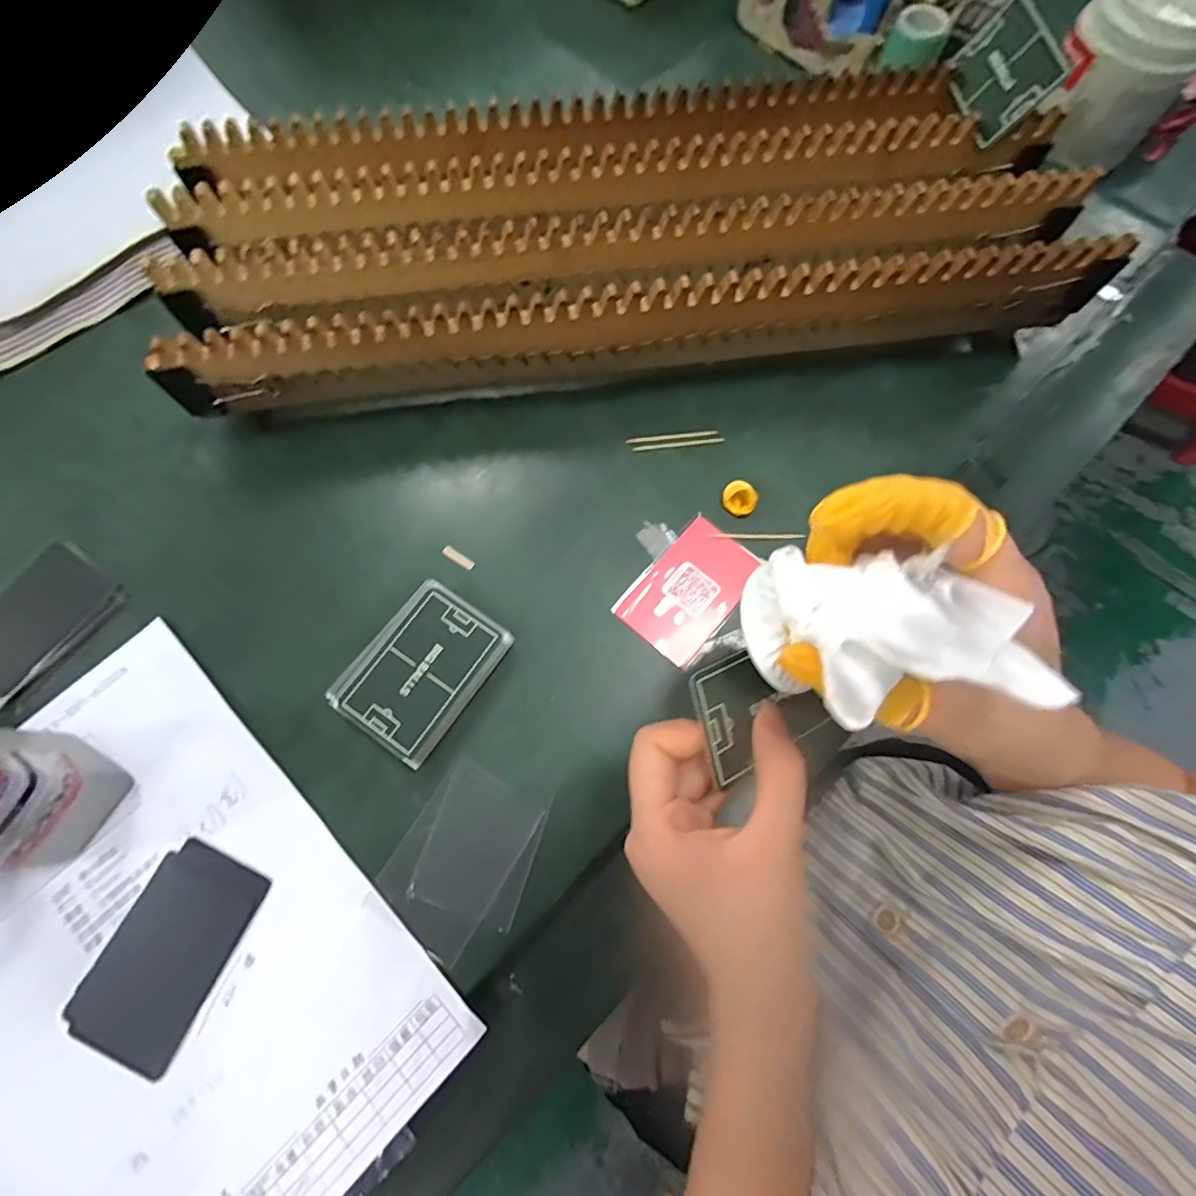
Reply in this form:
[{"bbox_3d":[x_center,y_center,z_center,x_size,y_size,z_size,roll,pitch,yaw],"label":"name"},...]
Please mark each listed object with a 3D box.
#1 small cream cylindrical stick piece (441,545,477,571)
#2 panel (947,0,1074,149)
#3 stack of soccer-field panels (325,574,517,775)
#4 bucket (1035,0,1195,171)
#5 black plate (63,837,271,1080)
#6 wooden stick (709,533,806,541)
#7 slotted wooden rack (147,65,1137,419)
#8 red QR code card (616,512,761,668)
[{"bbox_3d":[-0.088,-0.026,0.353,0.023,0.004,0.007,35,76,10],"label":"small cream cylindrical stick piece"},{"bbox_3d":[0.258,-0.337,0.358,0.007,0.049,0.079,4,69,-36],"label":"panel"},{"bbox_3d":[-0.100,0.040,0.322,0.065,0.016,0.088,33,76,9],"label":"stack of soccer-field panels"},{"bbox_3d":[0.414,-0.420,0.441,0.092,0.081,0.090,38,76,10],"label":"bucket"},{"bbox_3d":[-0.219,0.179,0.287,0.060,0.005,0.097,24,74,7],"label":"black plate"},{"bbox_3d":[0.100,-0.040,0.356,0.056,0.004,0.005,2,73,0],"label":"wooden stick"},{"bbox_3d":[0.016,-0.238,0.378,0.558,0.079,0.182,-8,73,-3],"label":"slotted wooden rack"},{"bbox_3d":[0.058,-0.006,0.347,0.053,0.004,0.085,39,77,11],"label":"red QR code card"}]

